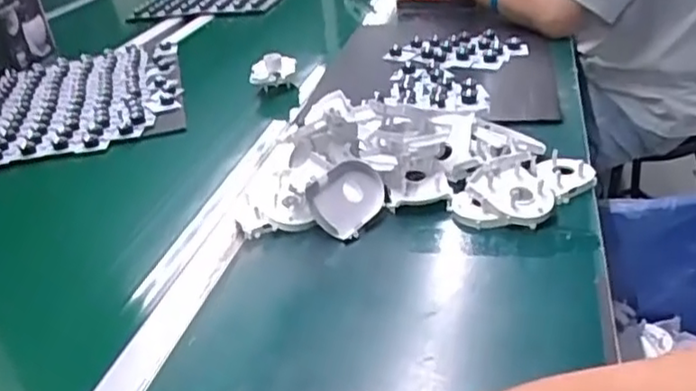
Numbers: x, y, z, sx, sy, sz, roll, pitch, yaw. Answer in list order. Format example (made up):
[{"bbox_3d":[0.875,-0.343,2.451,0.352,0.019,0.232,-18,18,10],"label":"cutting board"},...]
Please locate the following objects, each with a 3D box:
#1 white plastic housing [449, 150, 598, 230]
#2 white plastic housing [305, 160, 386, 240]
[{"bbox_3d":[0.186,-0.011,0.697,0.153,0.040,0.083,-24,33,-29],"label":"white plastic housing"},{"bbox_3d":[-0.002,0.004,0.700,0.083,0.064,0.019,-38,2,-28],"label":"white plastic housing"}]

